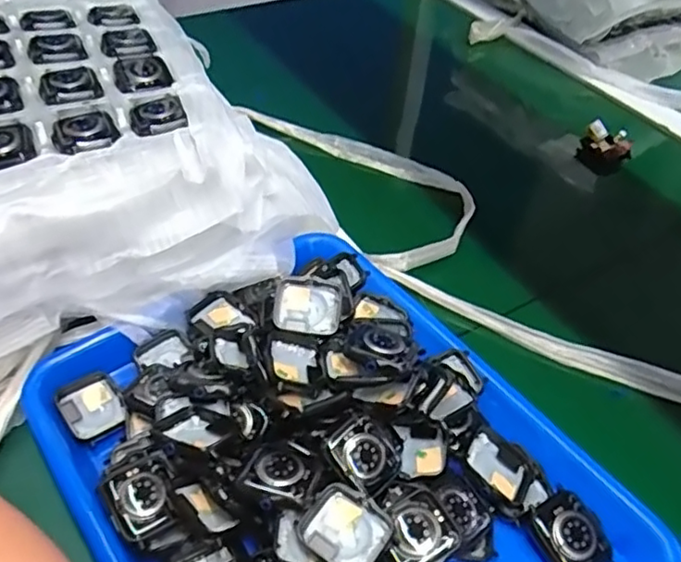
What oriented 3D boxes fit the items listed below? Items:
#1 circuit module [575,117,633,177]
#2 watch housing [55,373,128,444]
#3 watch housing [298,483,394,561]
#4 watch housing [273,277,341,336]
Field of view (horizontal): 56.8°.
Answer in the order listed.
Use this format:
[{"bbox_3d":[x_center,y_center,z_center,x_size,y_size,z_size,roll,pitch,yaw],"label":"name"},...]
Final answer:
[{"bbox_3d":[0.275,-0.136,0.656,0.049,0.042,0.028,30,52,24],"label":"circuit module"},{"bbox_3d":[-0.160,0.082,0.406,0.035,0.012,0.042,-28,53,-26],"label":"watch housing"},{"bbox_3d":[0.003,0.128,0.322,0.042,0.009,0.036,29,51,24],"label":"watch housing"},{"bbox_3d":[-0.022,0.018,0.413,0.043,0.008,0.037,7,72,-6],"label":"watch housing"}]

